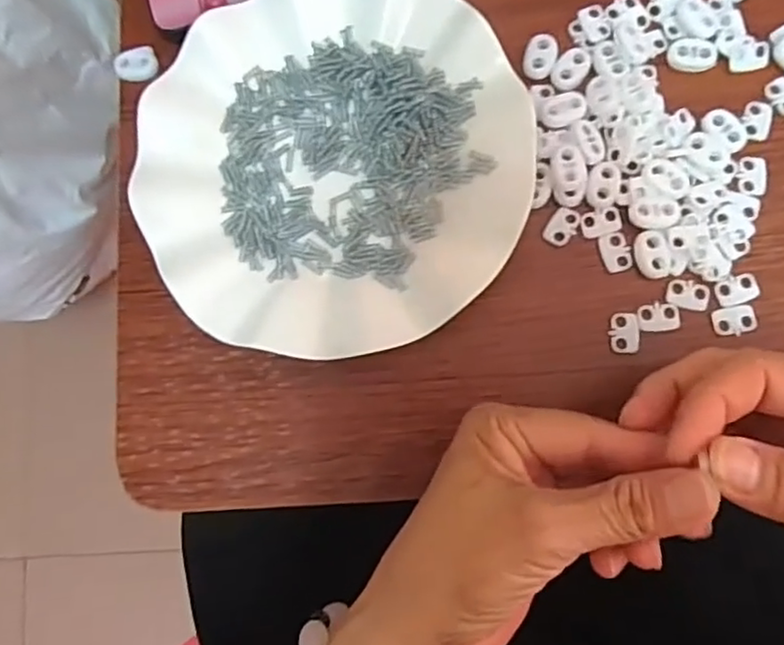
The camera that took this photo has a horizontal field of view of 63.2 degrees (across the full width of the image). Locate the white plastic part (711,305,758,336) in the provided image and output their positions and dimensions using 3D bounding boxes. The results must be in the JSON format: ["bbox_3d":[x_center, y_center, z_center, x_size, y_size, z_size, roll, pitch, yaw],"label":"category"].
[{"bbox_3d":[0.157,-0.001,0.291,0.019,0.004,0.013,-10,81,4],"label":"white plastic part"}]

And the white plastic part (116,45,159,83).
[{"bbox_3d":[-0.135,-0.137,0.336,0.021,0.004,0.018,-9,81,4],"label":"white plastic part"}]

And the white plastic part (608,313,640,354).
[{"bbox_3d":[0.108,0.005,0.295,0.013,0.004,0.019,-2,82,5],"label":"white plastic part"}]

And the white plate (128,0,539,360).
[{"bbox_3d":[-0.029,-0.078,0.306,0.180,0.023,0.182,-1,82,5],"label":"white plate"}]

